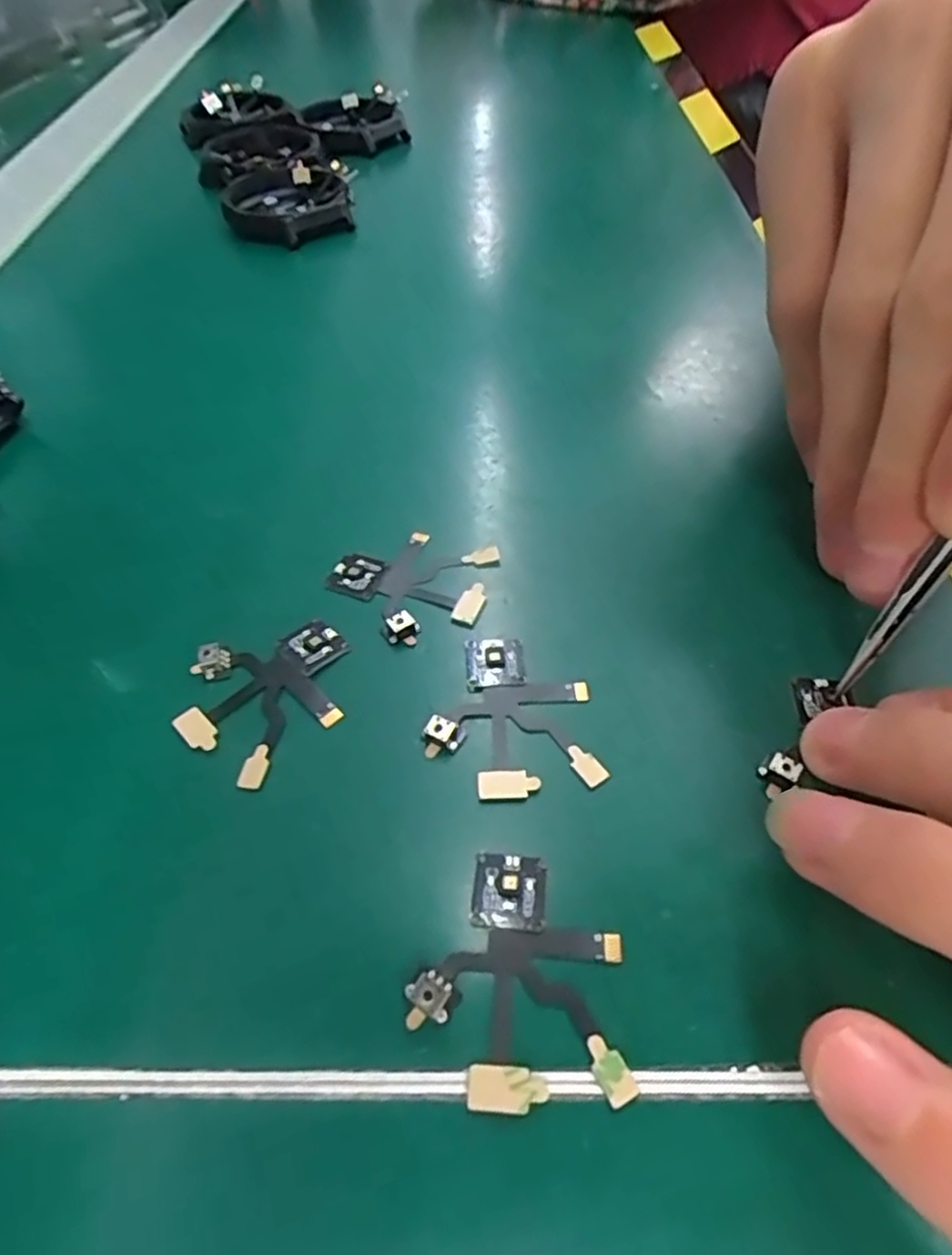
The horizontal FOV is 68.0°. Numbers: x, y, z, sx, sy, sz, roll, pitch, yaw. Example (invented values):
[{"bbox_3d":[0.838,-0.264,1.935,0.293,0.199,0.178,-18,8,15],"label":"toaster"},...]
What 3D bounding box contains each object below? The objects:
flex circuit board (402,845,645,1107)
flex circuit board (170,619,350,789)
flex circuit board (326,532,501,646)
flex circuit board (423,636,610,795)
[{"bbox_3d":[0.007,0.051,0.106,0.031,0.004,0.035,4,51,2],"label":"flex circuit board"},{"bbox_3d":[-0.042,0.011,0.140,0.031,0.004,0.035,38,59,26],"label":"flex circuit board"},{"bbox_3d":[-0.015,-0.010,0.157,0.035,0.004,0.030,16,52,12],"label":"flex circuit board"},{"bbox_3d":[0.006,0.016,0.135,0.032,0.004,0.035,-2,51,-2],"label":"flex circuit board"}]

